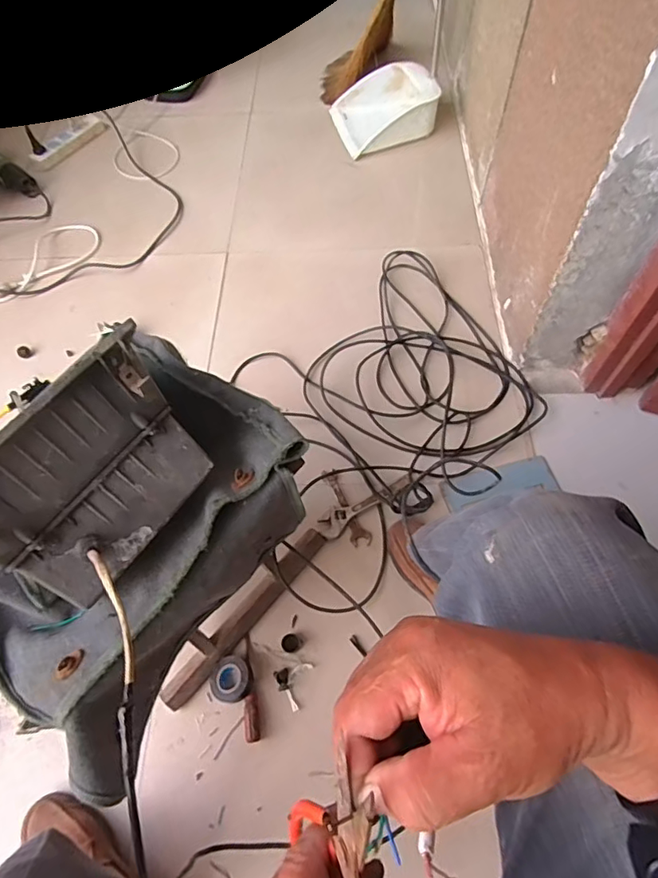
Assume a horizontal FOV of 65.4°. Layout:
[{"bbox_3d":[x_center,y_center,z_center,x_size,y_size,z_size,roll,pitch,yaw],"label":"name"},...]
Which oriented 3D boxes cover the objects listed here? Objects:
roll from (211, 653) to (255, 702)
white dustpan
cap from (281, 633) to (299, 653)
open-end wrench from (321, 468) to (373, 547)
[{"bbox_3d":[-0.142,0.348,0.744,0.057,0.026,0.062,1,63,-1],"label":"roll"},{"bbox_3d":[0.150,-0.895,1.377,0.250,0.140,0.228,-15,61,-6],"label":"white dustpan"},{"bbox_3d":[-0.058,0.308,0.772,0.026,0.008,0.026,1,63,-1],"label":"cap"},{"bbox_3d":[0.031,0.116,0.883,0.036,0.007,0.148,-19,65,-11],"label":"open-end wrench"}]

